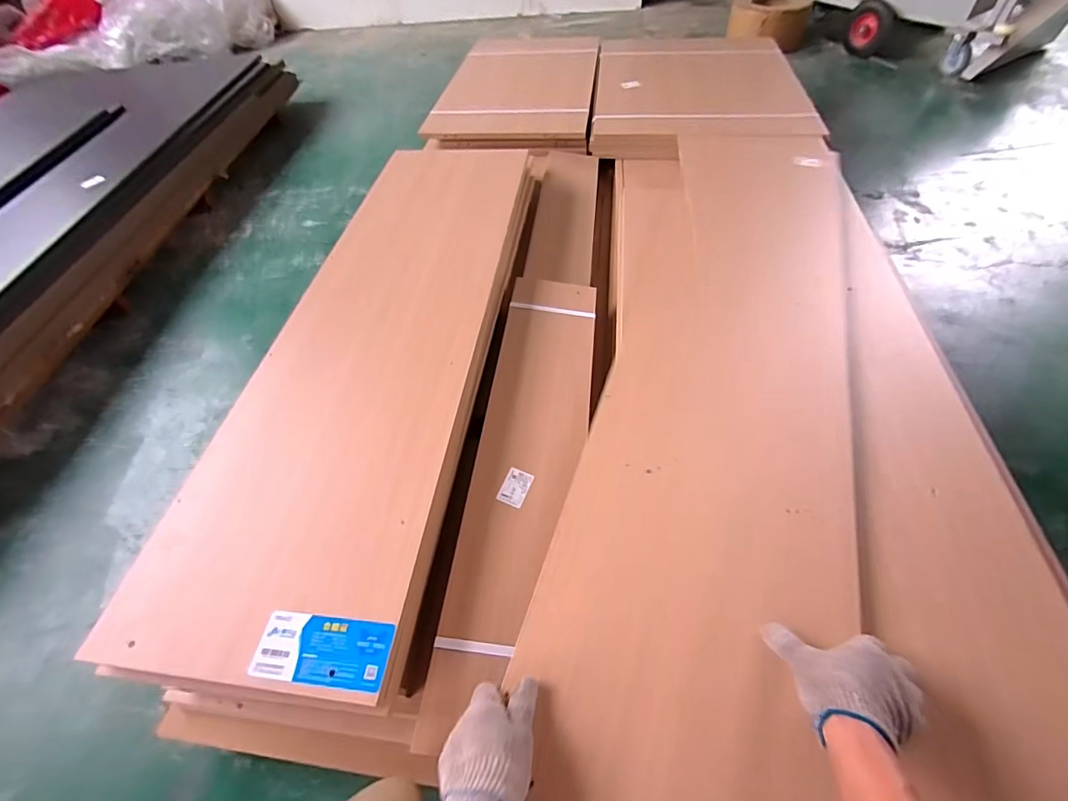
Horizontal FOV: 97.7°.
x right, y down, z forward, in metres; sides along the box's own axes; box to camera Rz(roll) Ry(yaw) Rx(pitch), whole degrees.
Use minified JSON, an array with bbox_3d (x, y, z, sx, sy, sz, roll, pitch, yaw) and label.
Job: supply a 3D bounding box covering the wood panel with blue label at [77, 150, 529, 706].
[{"bbox_3d":[-0.274,-0.168,0.885,0.368,0.032,1.202,6,54,5],"label":"wood panel with blue label"}]

